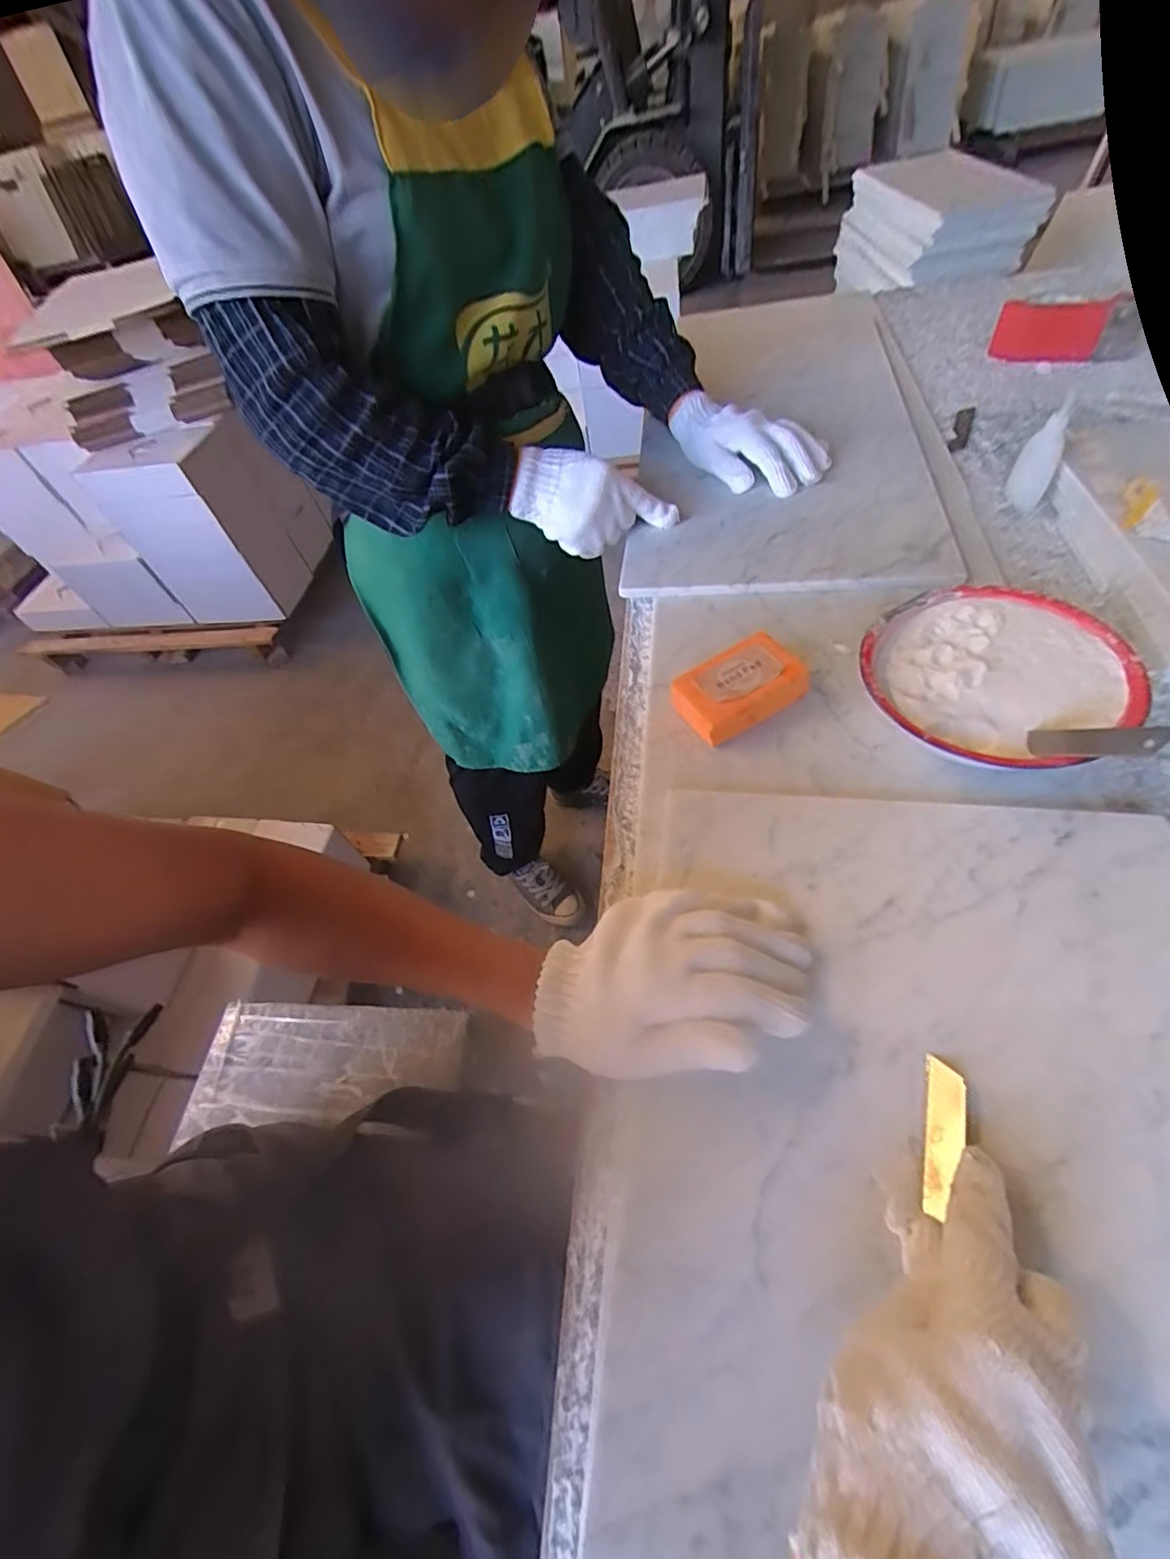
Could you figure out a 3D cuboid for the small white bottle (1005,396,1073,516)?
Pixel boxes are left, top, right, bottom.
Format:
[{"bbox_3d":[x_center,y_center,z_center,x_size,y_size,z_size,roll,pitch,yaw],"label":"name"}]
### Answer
[{"bbox_3d":[0.444,-0.314,0.574,0.032,0.091,0.031,17,59,23],"label":"small white bottle"}]

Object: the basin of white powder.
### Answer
[{"bbox_3d":[0.282,-0.067,0.422,0.167,0.047,0.155,-6,53,8],"label":"basin of white powder"}]

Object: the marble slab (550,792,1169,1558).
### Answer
[{"bbox_3d":[0.154,0.280,0.239,0.329,0.024,0.607,4,58,13],"label":"marble slab"}]

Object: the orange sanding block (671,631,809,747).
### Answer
[{"bbox_3d":[0.118,-0.070,0.461,0.094,0.034,0.059,-27,53,-9],"label":"orange sanding block"}]

